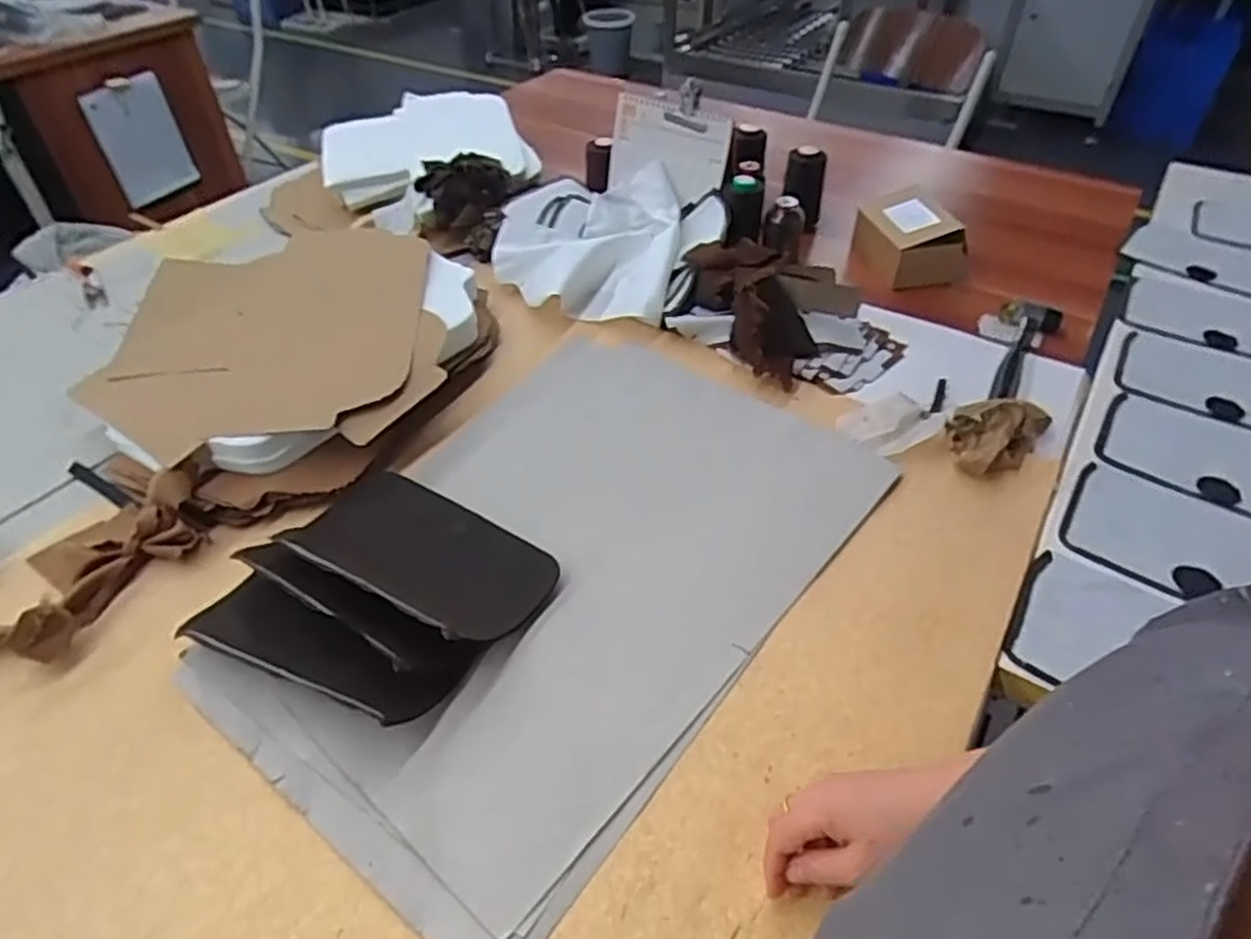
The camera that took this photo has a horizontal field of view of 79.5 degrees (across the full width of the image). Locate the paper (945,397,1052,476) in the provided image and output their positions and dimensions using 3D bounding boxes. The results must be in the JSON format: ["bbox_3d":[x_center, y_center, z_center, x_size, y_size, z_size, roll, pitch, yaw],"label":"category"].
[{"bbox_3d":[0.380,-0.040,0.776,0.087,0.046,0.111,26,49,24],"label":"paper"}]

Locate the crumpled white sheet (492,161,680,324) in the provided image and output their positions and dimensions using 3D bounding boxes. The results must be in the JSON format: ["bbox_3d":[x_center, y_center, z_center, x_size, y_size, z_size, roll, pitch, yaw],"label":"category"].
[{"bbox_3d":[-0.048,-0.324,1.038,0.262,0.103,0.258,8,44,9],"label":"crumpled white sheet"}]

